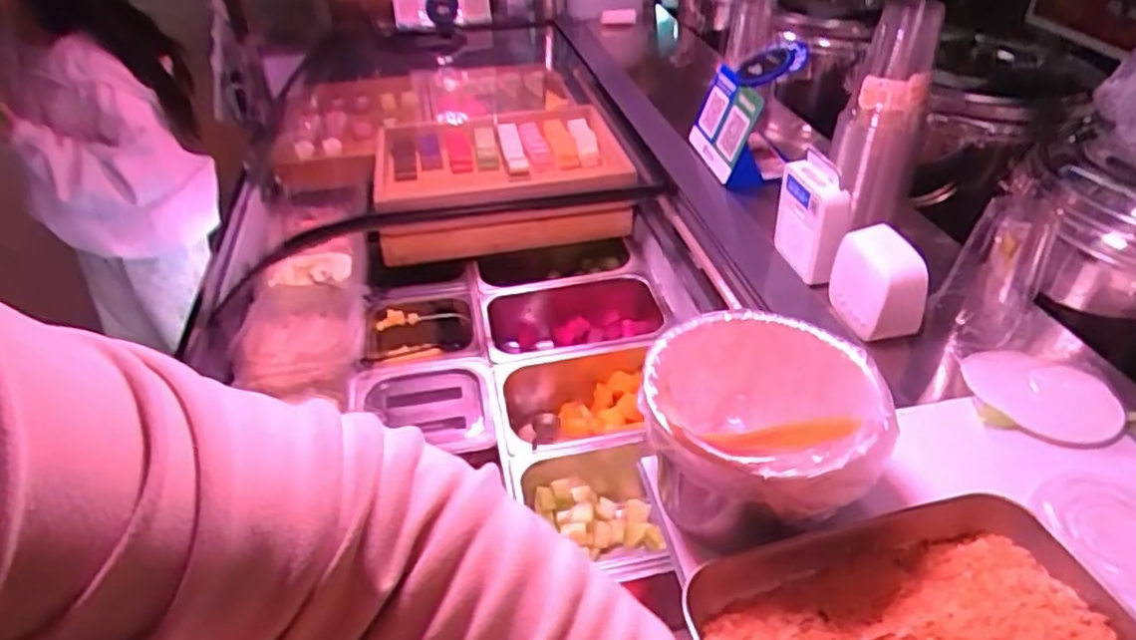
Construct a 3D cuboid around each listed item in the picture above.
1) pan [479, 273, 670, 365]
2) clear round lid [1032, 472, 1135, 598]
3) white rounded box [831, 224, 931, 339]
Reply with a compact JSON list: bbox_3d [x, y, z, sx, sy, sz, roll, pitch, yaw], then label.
[{"bbox_3d":[0.014,0.025,1.015,0.267,0.088,0.159,-7,38,-7],"label":"pan"},{"bbox_3d":[0.399,0.148,0.491,0.081,0.015,0.097,-22,42,-12],"label":"clear round lid"},{"bbox_3d":[0.308,-0.038,0.681,0.056,0.093,0.095,-4,38,-4],"label":"white rounded box"}]

